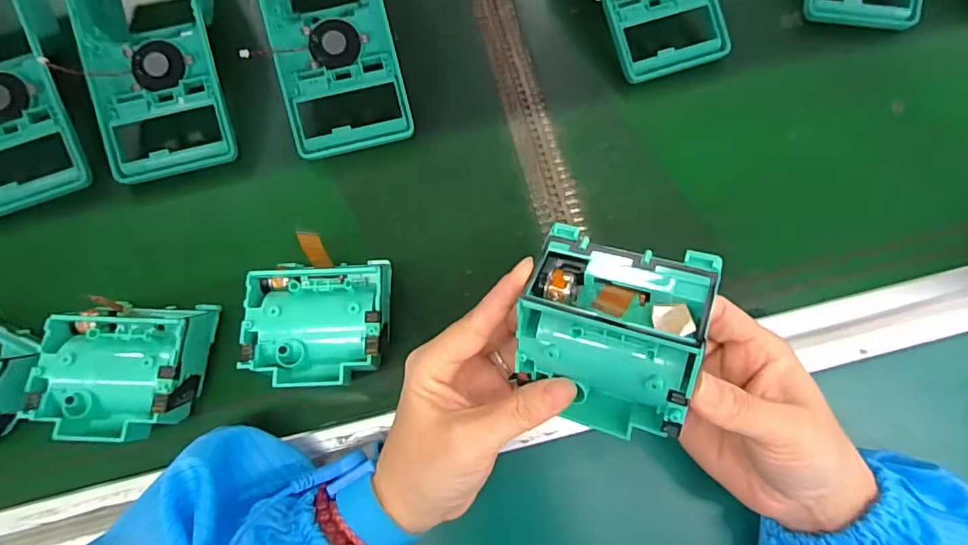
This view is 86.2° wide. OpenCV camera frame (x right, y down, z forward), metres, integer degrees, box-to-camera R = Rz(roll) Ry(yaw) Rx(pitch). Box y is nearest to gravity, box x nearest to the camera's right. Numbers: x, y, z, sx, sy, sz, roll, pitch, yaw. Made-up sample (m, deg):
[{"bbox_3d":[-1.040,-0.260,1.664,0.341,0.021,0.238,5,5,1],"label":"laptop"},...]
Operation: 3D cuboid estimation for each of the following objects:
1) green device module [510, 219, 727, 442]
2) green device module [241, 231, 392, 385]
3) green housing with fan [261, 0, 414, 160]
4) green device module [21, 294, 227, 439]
[{"bbox_3d":[0.055,0.032,0.229,0.075,0.083,0.047,13,40,21],"label":"green device module"},{"bbox_3d":[-0.092,0.026,0.299,0.078,0.040,0.080,-2,70,-2],"label":"green device module"},{"bbox_3d":[-0.109,-0.176,0.363,0.086,0.055,0.191,-14,71,-6],"label":"green housing with fan"},{"bbox_3d":[-0.200,0.054,0.293,0.075,0.045,0.077,2,70,0],"label":"green device module"}]

